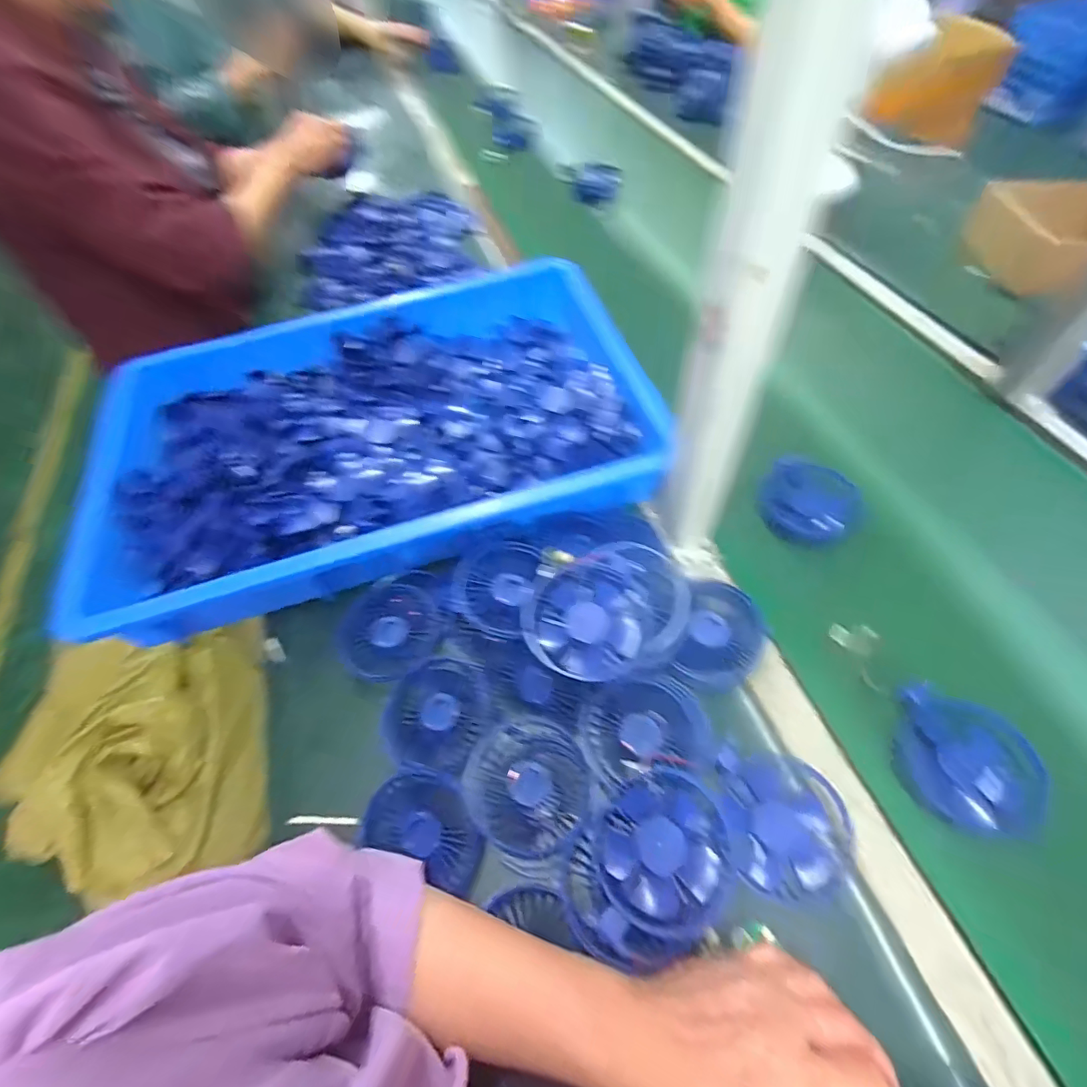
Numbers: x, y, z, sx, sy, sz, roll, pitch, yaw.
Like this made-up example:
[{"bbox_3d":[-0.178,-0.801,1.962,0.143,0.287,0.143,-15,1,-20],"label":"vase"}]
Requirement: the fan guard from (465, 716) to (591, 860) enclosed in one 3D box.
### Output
[{"bbox_3d":[-0.012,0.175,0.377,0.094,0.012,0.085,34,64,23],"label":"fan guard"}]

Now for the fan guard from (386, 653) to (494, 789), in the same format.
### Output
[{"bbox_3d":[-0.090,0.146,0.444,0.086,0.016,0.091,18,59,14],"label":"fan guard"}]

